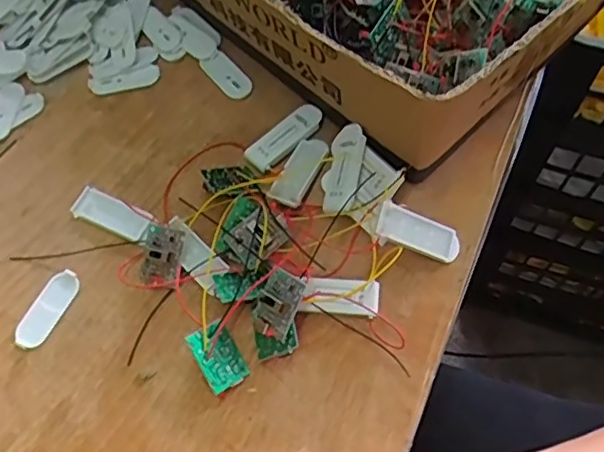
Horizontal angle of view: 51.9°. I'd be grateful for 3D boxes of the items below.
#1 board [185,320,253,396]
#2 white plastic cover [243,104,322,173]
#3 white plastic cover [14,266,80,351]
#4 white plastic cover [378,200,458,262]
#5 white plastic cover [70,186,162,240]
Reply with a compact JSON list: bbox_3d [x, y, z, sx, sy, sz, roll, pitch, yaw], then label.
[{"bbox_3d":[-0.046,0.072,0.344,0.023,0.004,0.036,-28,84,-37],"label":"board"},{"bbox_3d":[-0.010,-0.059,0.410,0.057,0.006,0.023,-40,69,-15],"label":"white plastic cover"},{"bbox_3d":[-0.151,0.049,0.369,0.021,0.004,0.050,24,68,13],"label":"white plastic cover"},{"bbox_3d":[0.070,0.005,0.364,0.055,0.010,0.020,23,65,-15],"label":"white plastic cover"},{"bbox_3d":[-0.118,-0.008,0.390,0.057,0.008,0.020,24,68,13],"label":"white plastic cover"}]

